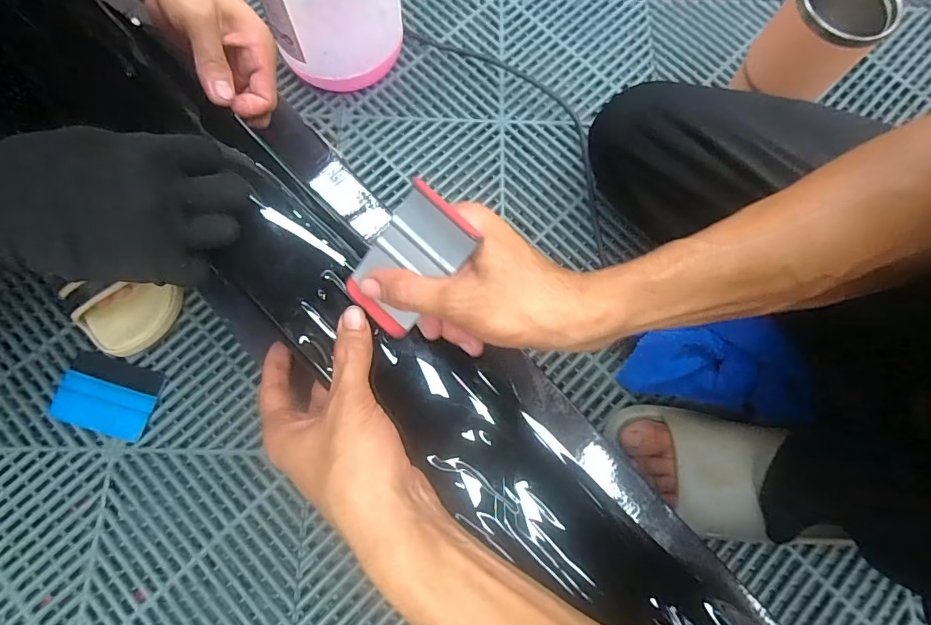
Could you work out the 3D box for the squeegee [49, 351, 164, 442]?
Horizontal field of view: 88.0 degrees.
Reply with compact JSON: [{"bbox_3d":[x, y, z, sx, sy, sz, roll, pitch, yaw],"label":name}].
[{"bbox_3d":[-0.367,0.085,0.494,0.096,0.011,0.071,15,75,4],"label":"squeegee"}]

